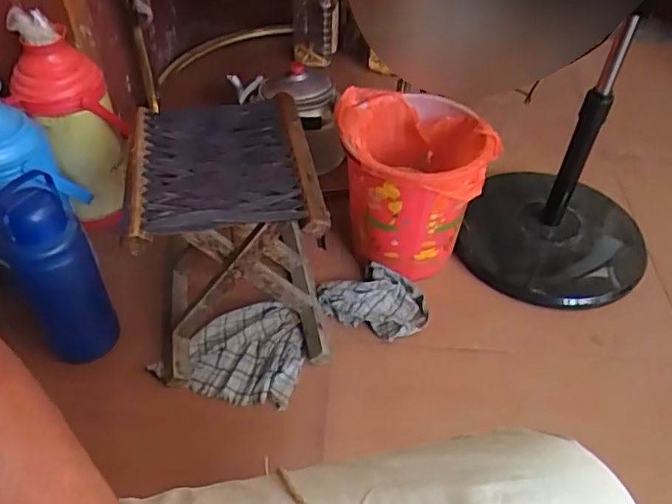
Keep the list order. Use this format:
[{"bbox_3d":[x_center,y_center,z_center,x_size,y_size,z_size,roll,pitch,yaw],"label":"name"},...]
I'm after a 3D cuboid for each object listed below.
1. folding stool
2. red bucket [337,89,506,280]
[{"bbox_3d":[-0.164,-0.025,0.940,0.256,0.320,0.301,-7,46,-8],"label":"folding stool"},{"bbox_3d":[0.133,-0.116,1.074,0.244,0.275,0.244,1,45,-1],"label":"red bucket"}]

